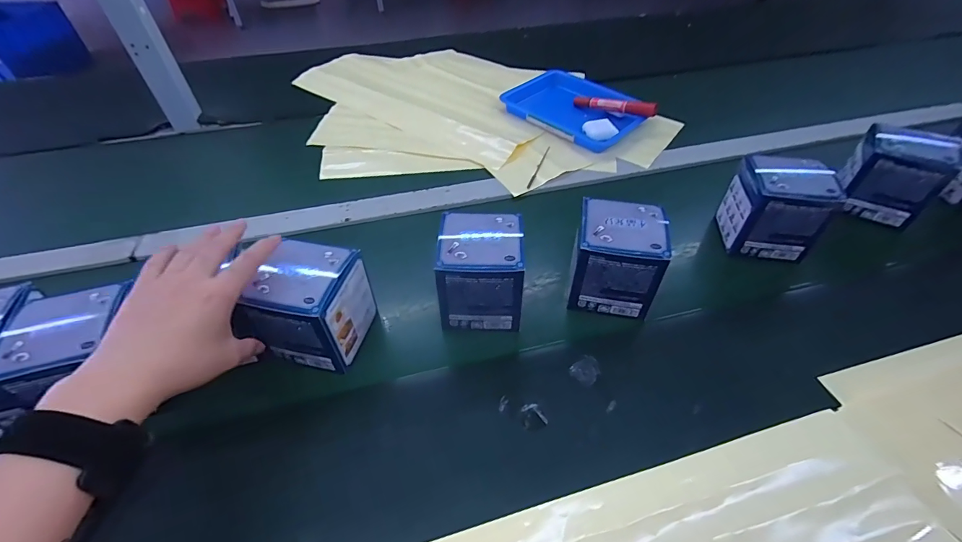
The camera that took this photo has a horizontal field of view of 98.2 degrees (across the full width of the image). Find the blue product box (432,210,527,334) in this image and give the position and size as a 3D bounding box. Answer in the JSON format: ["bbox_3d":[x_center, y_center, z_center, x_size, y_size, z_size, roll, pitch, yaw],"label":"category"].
[{"bbox_3d":[-0.001,0.001,0.420,0.082,0.094,0.085,1,48,1],"label":"blue product box"}]

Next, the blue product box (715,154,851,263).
[{"bbox_3d":[0.336,-0.074,0.479,0.085,0.096,0.081,7,49,7],"label":"blue product box"}]

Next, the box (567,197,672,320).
[{"bbox_3d":[0.137,-0.014,0.429,0.088,0.098,0.077,11,49,10],"label":"box"}]

